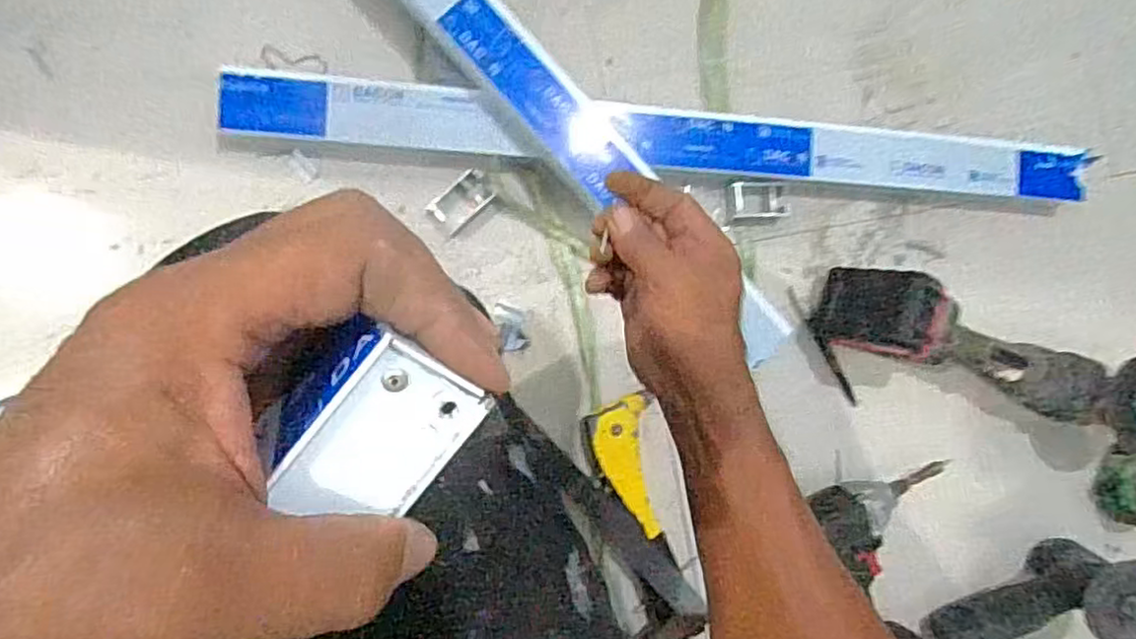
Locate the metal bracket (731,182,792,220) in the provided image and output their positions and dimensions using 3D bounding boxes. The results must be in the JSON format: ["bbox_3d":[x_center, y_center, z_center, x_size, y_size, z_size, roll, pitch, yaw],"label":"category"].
[{"bbox_3d":[0.204,-0.125,0.708,0.065,0.019,0.036,-3,89,-9],"label":"metal bracket"}]

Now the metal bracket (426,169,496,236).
[{"bbox_3d":[-0.103,-0.116,0.659,0.061,0.019,0.036,-43,95,-7],"label":"metal bracket"}]

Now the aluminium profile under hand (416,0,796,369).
[{"bbox_3d":[0.000,-0.179,0.623,0.061,0.028,0.575,-45,96,-7],"label":"aluminium profile under hand"}]

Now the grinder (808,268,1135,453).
[{"bbox_3d":[0.455,0.049,0.705,0.393,0.113,0.096,17,86,-8],"label":"grinder"}]

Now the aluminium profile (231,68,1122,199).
[{"bbox_3d":[0.131,-0.178,0.677,0.903,0.061,0.065,3,88,-9],"label":"aluminium profile"}]

